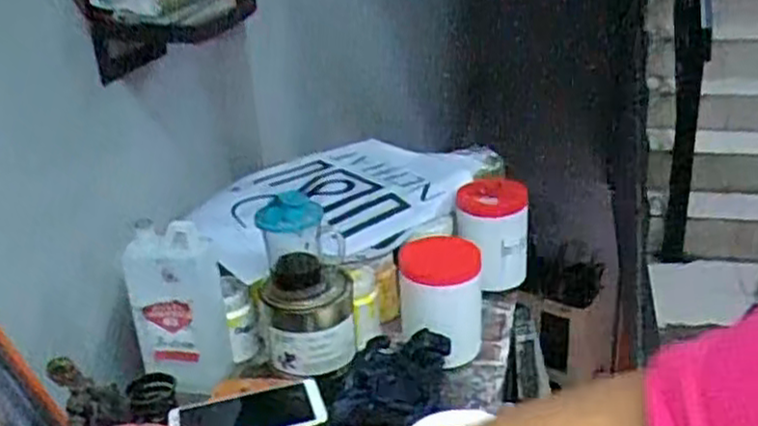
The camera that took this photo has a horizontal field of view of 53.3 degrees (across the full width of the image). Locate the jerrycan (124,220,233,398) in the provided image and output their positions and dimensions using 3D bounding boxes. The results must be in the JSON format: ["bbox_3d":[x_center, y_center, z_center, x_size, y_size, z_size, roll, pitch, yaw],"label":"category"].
[{"bbox_3d":[-0.243,0.114,0.916,0.108,0.205,0.066,-12,25,-20],"label":"jerrycan"}]

